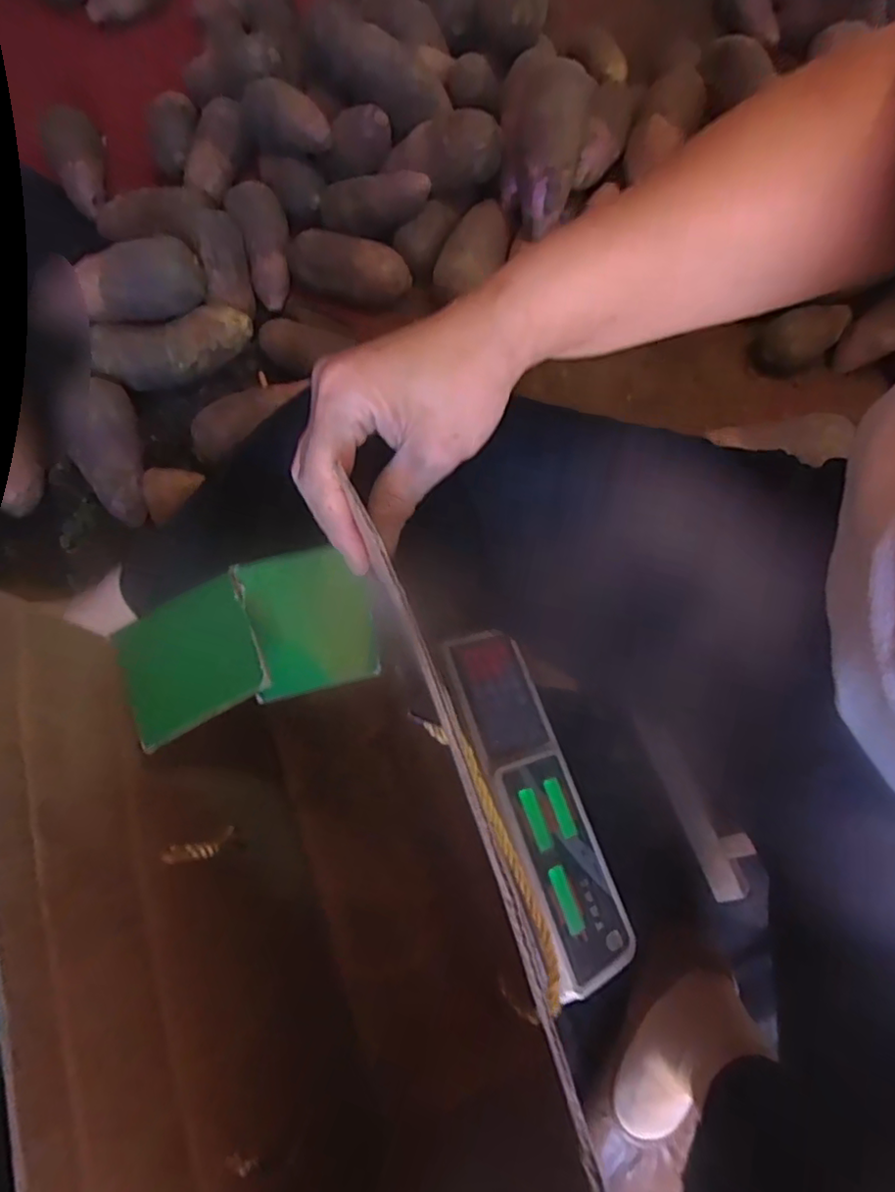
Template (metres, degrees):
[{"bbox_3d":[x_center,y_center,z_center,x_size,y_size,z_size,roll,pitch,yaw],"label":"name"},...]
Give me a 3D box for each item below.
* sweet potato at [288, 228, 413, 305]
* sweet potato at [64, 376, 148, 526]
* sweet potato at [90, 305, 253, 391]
[{"bbox_3d":[-0.120,-0.414,0.769,0.155,0.052,0.067,20,75,6],"label":"sweet potato"},{"bbox_3d":[-0.384,-0.167,0.678,0.064,0.055,0.167,-15,74,-5],"label":"sweet potato"},{"bbox_3d":[-0.323,-0.294,0.721,0.186,0.059,0.071,-23,75,-7],"label":"sweet potato"}]

